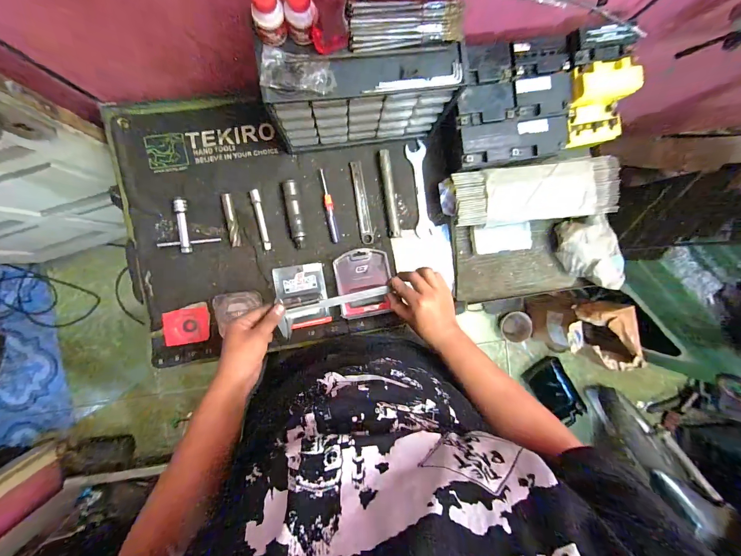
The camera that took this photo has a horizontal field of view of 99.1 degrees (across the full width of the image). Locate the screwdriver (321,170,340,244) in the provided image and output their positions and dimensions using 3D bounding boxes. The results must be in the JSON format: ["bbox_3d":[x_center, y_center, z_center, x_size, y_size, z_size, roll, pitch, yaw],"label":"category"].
[{"bbox_3d":[-0.085,-0.147,0.659,0.017,0.011,0.150,-10,94,-5],"label":"screwdriver"}]

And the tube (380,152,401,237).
[{"bbox_3d":[0.041,-0.176,0.663,0.022,0.020,0.178,-8,94,-5],"label":"tube"}]

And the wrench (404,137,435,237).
[{"bbox_3d":[0.108,-0.191,0.680,0.041,0.005,0.193,-8,94,-5],"label":"wrench"}]

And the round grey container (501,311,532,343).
[{"bbox_3d":[0.697,0.231,1.497,0.134,0.067,0.151,12,92,-6],"label":"round grey container"}]

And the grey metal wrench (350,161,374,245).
[{"bbox_3d":[-0.017,-0.159,0.672,0.025,0.008,0.171,-9,94,-5],"label":"grey metal wrench"}]

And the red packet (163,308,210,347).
[{"bbox_3d":[-0.373,0.099,0.642,0.085,0.010,0.072,-3,93,-6],"label":"red packet"}]

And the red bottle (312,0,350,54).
[{"bbox_3d":[-0.049,-0.328,0.381,0.048,0.120,0.040,-3,93,-6],"label":"red bottle"}]

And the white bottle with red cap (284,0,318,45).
[{"bbox_3d":[-0.090,-0.337,0.405,0.039,0.063,0.032,-8,94,-5],"label":"white bottle with red cap"}]

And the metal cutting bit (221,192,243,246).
[{"bbox_3d":[-0.278,-0.115,0.634,0.019,0.016,0.103,-9,94,-5],"label":"metal cutting bit"}]

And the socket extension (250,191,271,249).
[{"bbox_3d":[-0.222,-0.117,0.641,0.016,0.015,0.121,-10,94,-5],"label":"socket extension"}]

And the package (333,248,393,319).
[{"bbox_3d":[-0.013,0.010,0.670,0.113,0.024,0.139,-9,94,-5],"label":"package"}]

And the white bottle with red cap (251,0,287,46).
[{"bbox_3d":[-0.128,-0.329,0.398,0.038,0.068,0.034,-13,94,-5],"label":"white bottle with red cap"}]

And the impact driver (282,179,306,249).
[{"bbox_3d":[-0.154,-0.129,0.641,0.027,0.029,0.130,-11,94,-5],"label":"impact driver"}]

